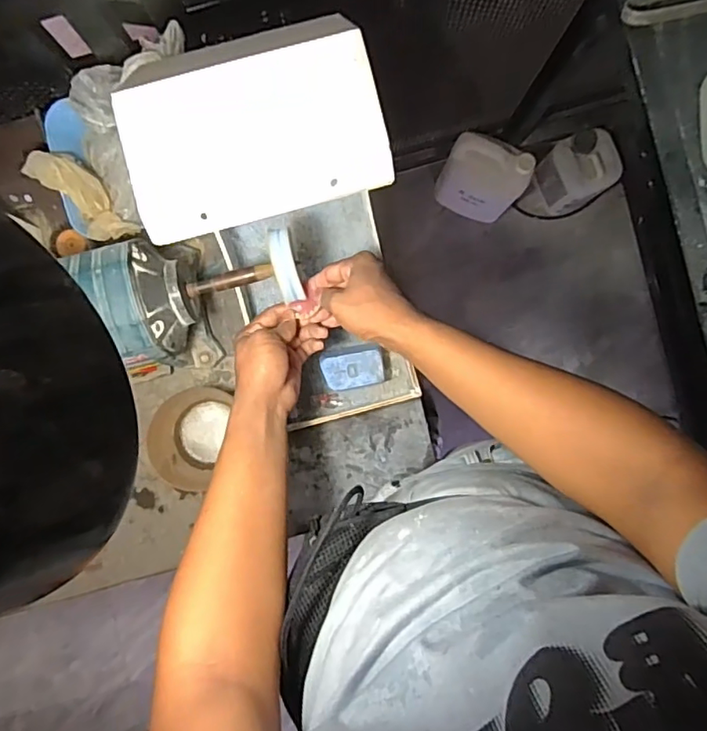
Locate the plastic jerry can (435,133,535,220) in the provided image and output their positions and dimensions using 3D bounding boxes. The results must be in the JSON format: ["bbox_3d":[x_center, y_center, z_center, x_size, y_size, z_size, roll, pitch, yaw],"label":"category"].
[{"bbox_3d":[0.297,-0.429,1.319,0.182,0.303,0.104,17,90,-1],"label":"plastic jerry can"}]

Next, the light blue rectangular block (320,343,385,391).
[{"bbox_3d":[-0.001,0.002,0.709,0.075,0.048,0.054,-8,90,-1],"label":"light blue rectangular block"}]

